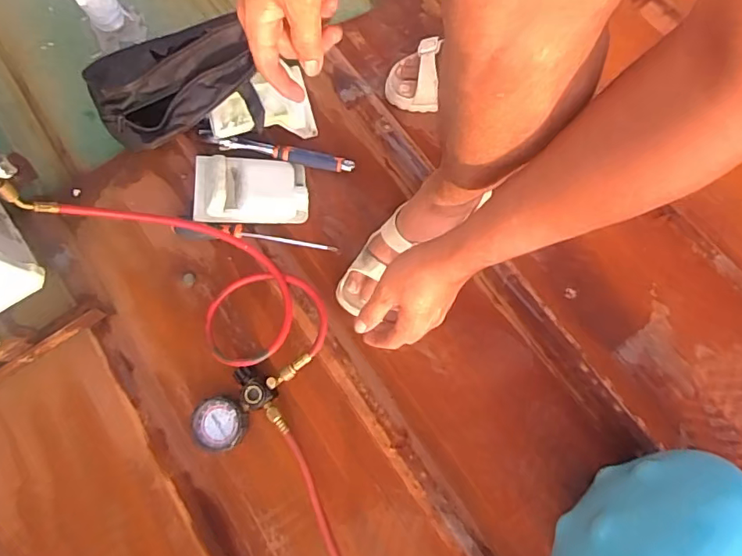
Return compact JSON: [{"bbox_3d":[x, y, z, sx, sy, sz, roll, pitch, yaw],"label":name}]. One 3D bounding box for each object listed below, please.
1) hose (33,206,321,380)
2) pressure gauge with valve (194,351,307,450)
[{"bbox_3d":[-0.228,-0.012,0.686,0.372,0.161,0.160,37,79,7],"label":"hose"},{"bbox_3d":[-0.158,0.168,0.685,0.165,0.034,0.093,-17,74,-3],"label":"pressure gauge with valve"}]

